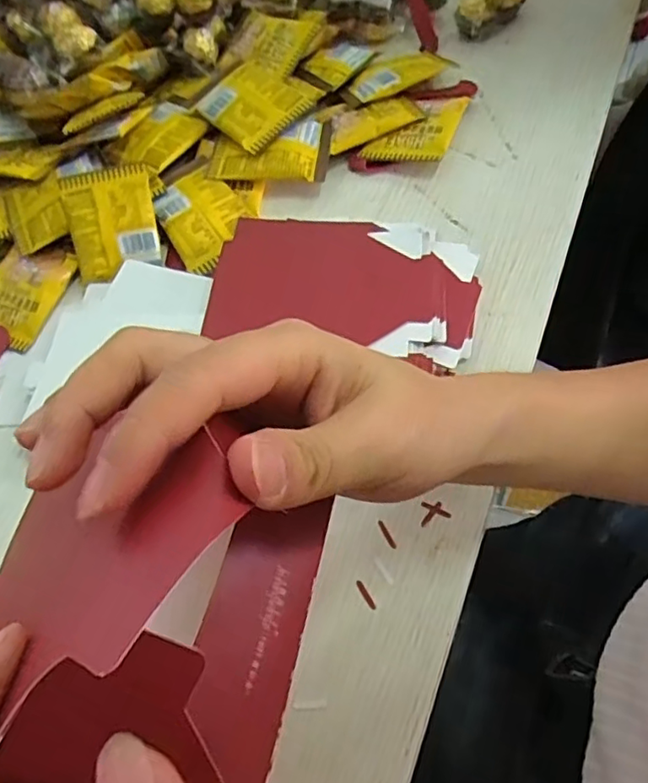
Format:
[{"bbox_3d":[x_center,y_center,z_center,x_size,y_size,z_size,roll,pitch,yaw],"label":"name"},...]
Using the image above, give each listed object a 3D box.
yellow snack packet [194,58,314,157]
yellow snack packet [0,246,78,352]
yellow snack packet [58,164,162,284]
[{"bbox_3d":[-0.057,-0.232,0.488,0.066,0.019,0.082,-40,62,-13],"label":"yellow snack packet"},{"bbox_3d":[-0.232,-0.076,0.460,0.063,0.012,0.082,19,65,19],"label":"yellow snack packet"},{"bbox_3d":[-0.160,-0.129,0.457,0.065,0.019,0.081,-13,92,2],"label":"yellow snack packet"}]

